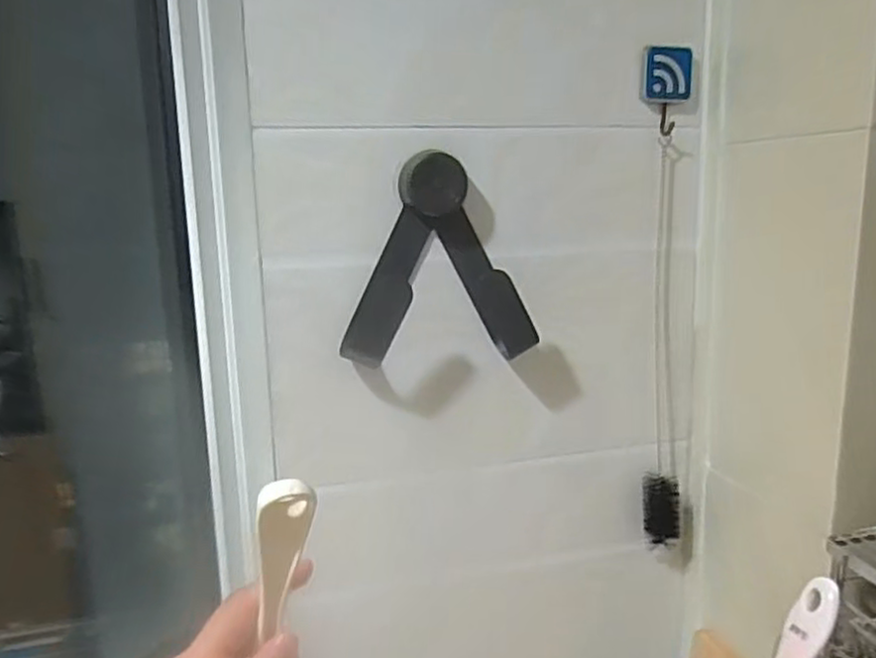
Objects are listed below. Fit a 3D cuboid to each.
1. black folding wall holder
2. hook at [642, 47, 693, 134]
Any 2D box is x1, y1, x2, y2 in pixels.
[{"bbox_3d":[0.000,-0.058,0.570,0.161,0.158,0.044,-6,11,-23],"label":"black folding wall holder"},{"bbox_3d":[0.201,-0.209,0.601,0.043,0.073,0.009,-4,17,-3],"label":"hook"}]

